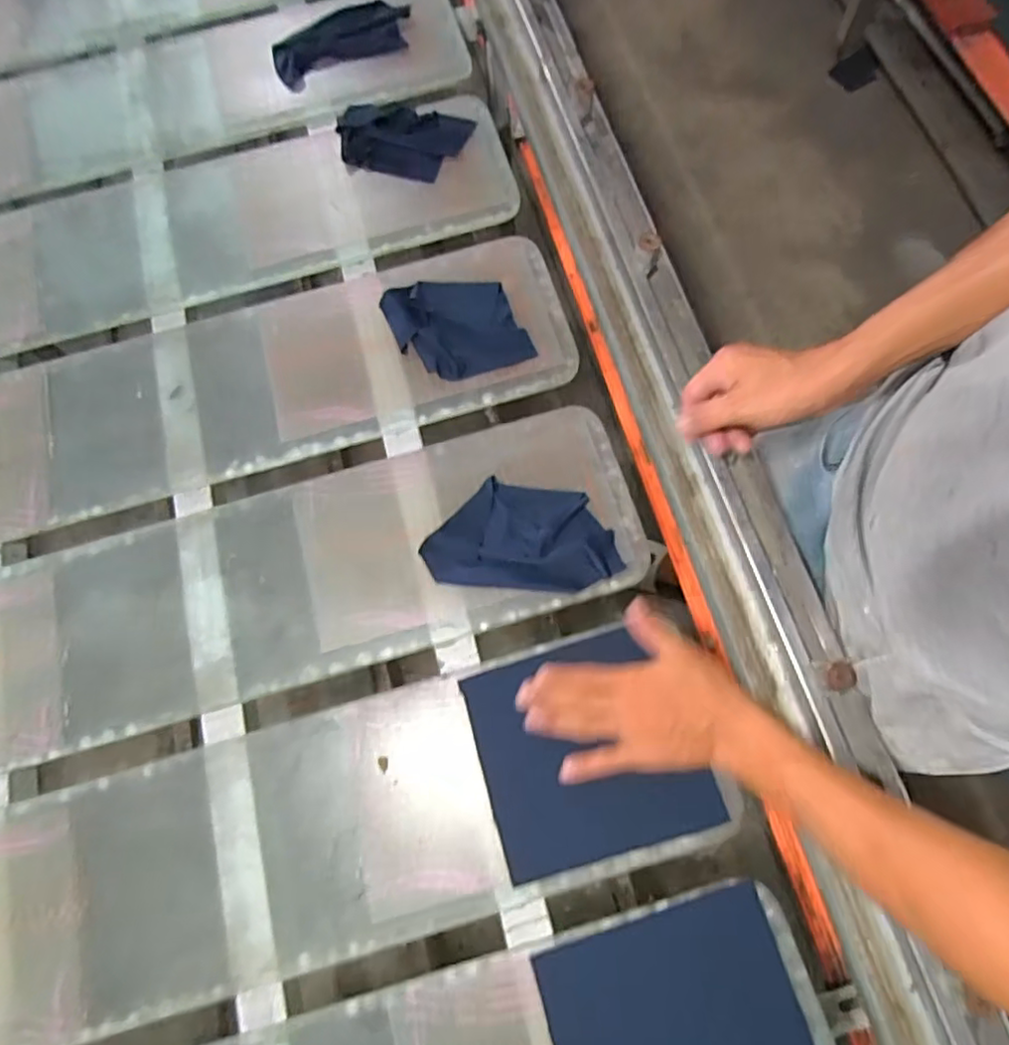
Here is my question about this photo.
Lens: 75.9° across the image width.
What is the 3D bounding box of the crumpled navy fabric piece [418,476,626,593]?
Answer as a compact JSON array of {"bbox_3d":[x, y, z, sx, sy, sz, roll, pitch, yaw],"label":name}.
[{"bbox_3d":[0.017,0.013,0.636,0.184,0.013,0.103,4,74,3],"label":"crumpled navy fabric piece"}]

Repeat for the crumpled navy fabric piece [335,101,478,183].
[{"bbox_3d":[-0.123,-0.472,0.795,0.159,0.034,0.106,7,74,4],"label":"crumpled navy fabric piece"}]

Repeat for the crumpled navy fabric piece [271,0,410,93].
[{"bbox_3d":[-0.212,-0.631,0.853,0.188,0.017,0.101,-22,74,-5],"label":"crumpled navy fabric piece"}]

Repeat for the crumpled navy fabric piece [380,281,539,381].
[{"bbox_3d":[-0.053,-0.217,0.709,0.131,0.020,0.133,-23,74,-5],"label":"crumpled navy fabric piece"}]

